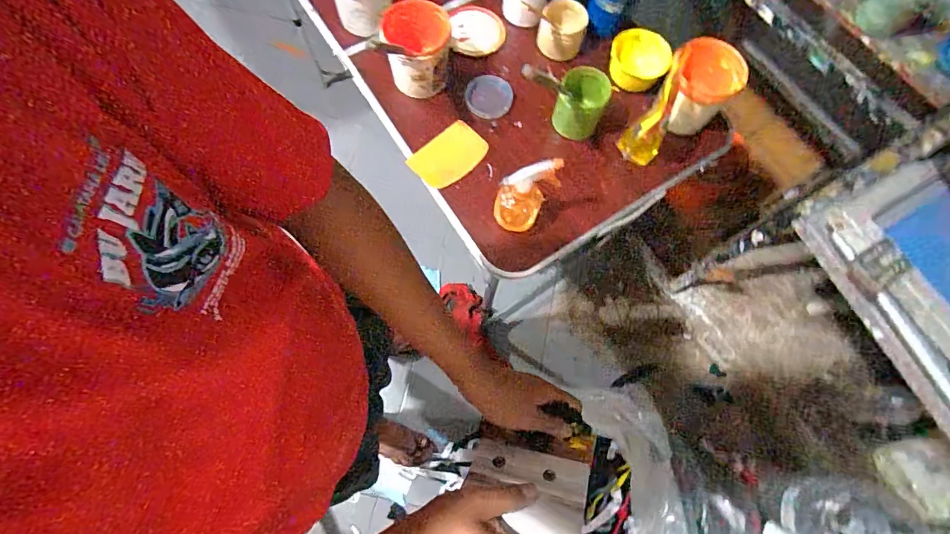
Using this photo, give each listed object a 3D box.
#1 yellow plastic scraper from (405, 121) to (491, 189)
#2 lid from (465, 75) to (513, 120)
[{"bbox_3d":[-0.050,-0.209,0.824,0.136,0.010,0.107,-38,66,-3],"label":"yellow plastic scraper"},{"bbox_3d":[0.032,-0.350,0.890,0.086,0.020,0.096,32,74,8],"label":"lid"}]

